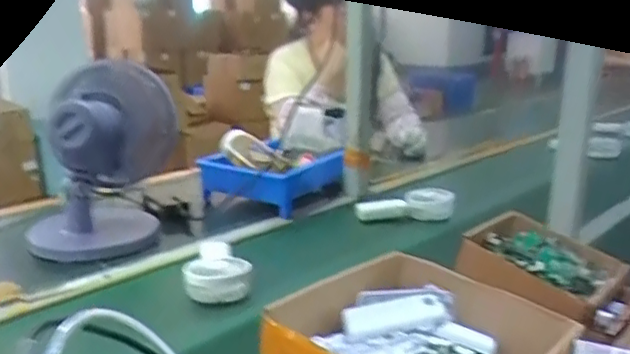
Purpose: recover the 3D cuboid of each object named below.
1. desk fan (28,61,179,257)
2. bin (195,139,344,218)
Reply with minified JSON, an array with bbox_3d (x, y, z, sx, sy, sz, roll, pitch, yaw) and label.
[{"bbox_3d":[-0.333,-0.027,0.999,0.176,0.280,0.204,4,15,14],"label":"desk fan"},{"bbox_3d":[-0.083,-0.009,1.254,0.223,0.088,0.235,8,17,27],"label":"bin"}]

